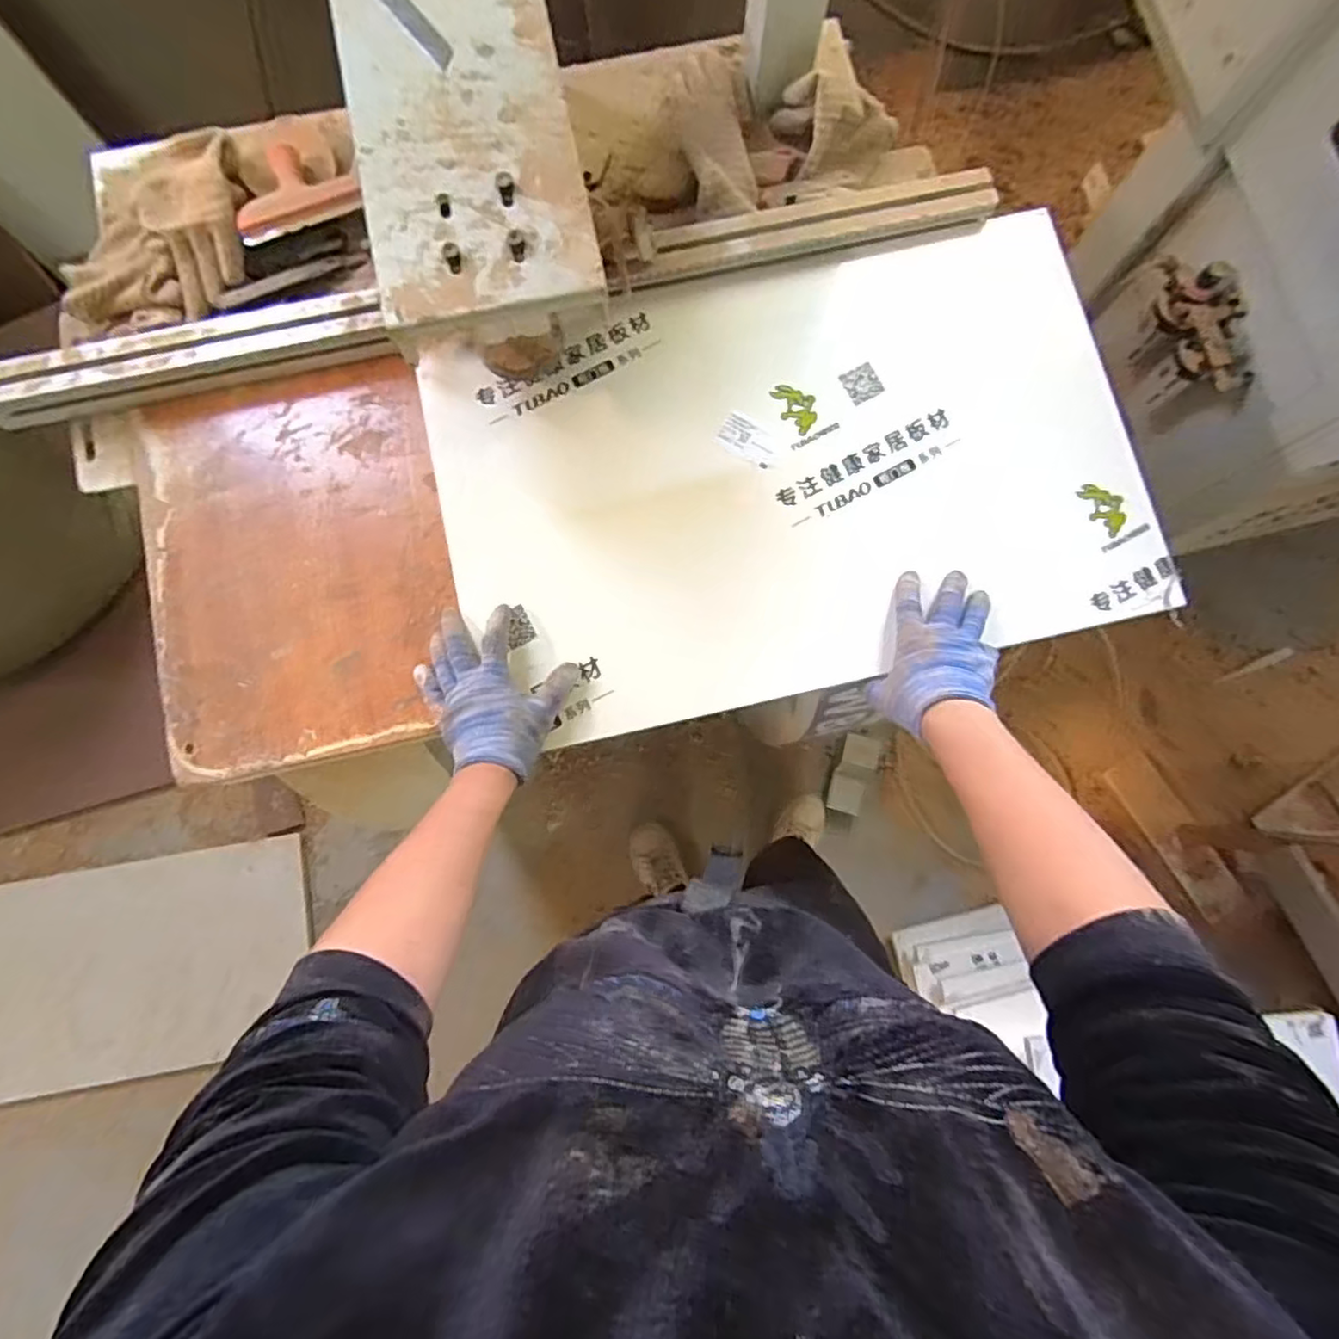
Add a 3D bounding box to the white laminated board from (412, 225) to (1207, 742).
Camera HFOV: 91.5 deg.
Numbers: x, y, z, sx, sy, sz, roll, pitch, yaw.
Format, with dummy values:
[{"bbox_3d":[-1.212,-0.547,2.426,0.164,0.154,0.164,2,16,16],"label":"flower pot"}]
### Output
[{"bbox_3d":[0.115,-0.191,0.629,0.651,0.015,0.416,-13,82,-2],"label":"white laminated board"}]

